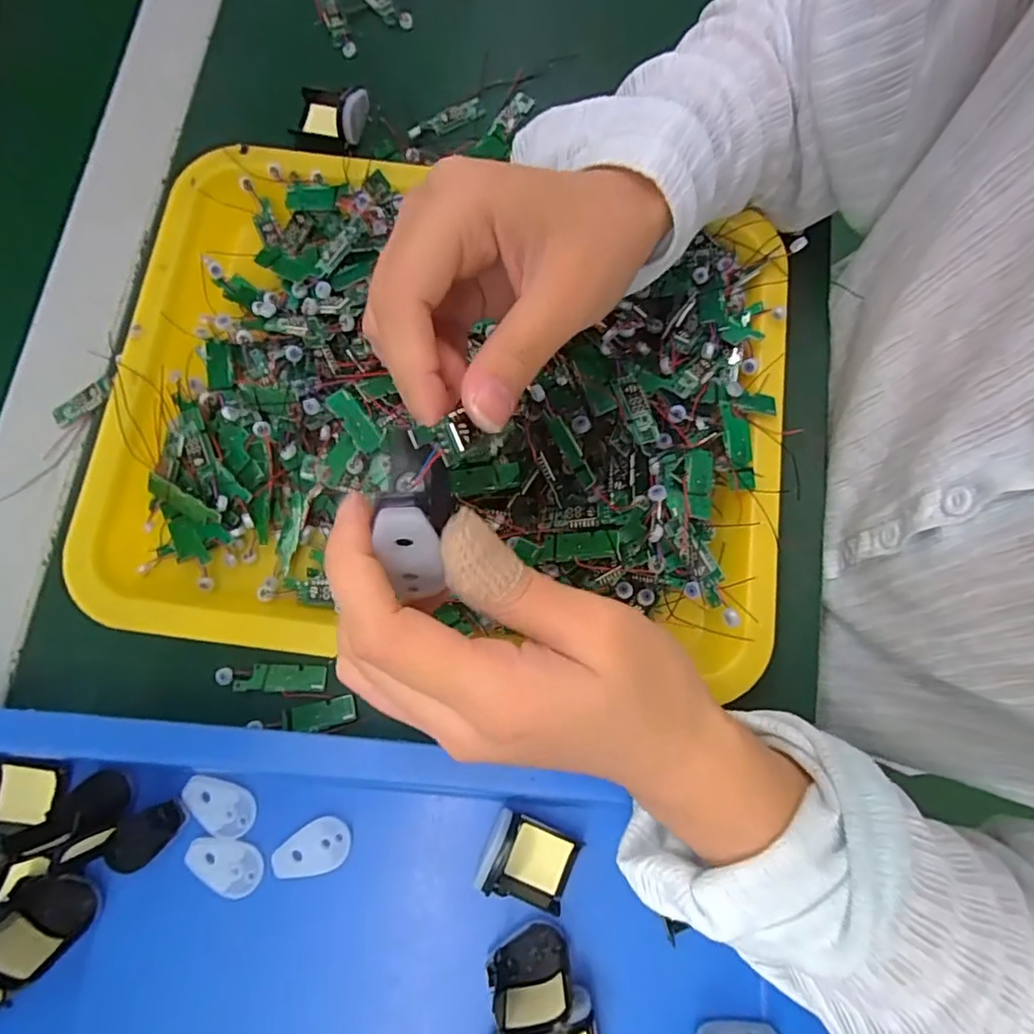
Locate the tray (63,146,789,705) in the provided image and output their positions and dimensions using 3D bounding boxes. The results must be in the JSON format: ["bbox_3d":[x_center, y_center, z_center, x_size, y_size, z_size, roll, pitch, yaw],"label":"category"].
[{"bbox_3d":[-0.038,-0.059,0.290,0.336,0.043,0.257,7,77,1],"label":"tray"}]

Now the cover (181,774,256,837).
[{"bbox_3d":[-0.138,0.133,0.269,0.035,0.004,0.021,28,78,6],"label":"cover"}]

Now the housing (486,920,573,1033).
[{"bbox_3d":[0.005,0.190,0.241,0.034,0.033,0.025,-4,77,-2],"label":"housing"}]

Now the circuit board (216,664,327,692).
[{"bbox_3d":[-0.121,0.079,0.286,0.053,0.004,0.013,0,77,-1],"label":"circuit board"}]

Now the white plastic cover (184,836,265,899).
[{"bbox_3d":[-0.134,0.158,0.264,0.035,0.004,0.022,15,77,3],"label":"white plastic cover"}]

